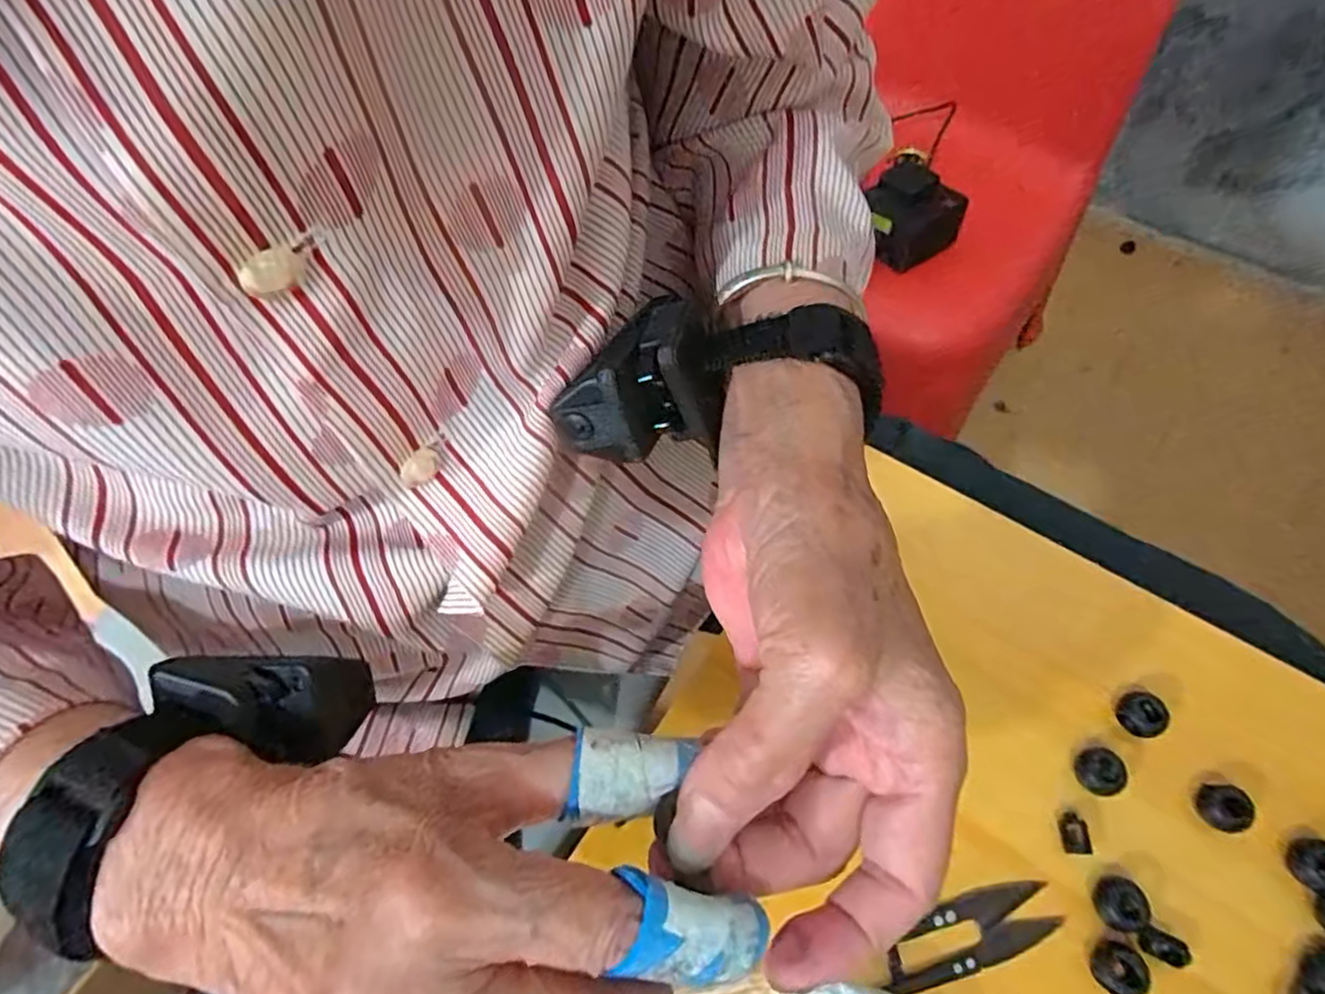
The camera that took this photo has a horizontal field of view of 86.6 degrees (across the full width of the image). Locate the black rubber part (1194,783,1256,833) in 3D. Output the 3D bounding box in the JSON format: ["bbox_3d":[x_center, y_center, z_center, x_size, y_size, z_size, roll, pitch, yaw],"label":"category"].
[{"bbox_3d":[0.214,0.119,0.270,0.012,0.018,0.016,-1,61,2],"label":"black rubber part"}]

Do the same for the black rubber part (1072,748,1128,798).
[{"bbox_3d":[0.174,0.109,0.279,0.016,0.018,0.018,-14,61,-5],"label":"black rubber part"}]

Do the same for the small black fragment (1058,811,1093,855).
[{"bbox_3d":[0.159,0.130,0.273,0.007,0.011,0.014,3,61,4],"label":"small black fragment"}]

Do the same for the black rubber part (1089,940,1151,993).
[{"bbox_3d":[0.162,0.169,0.251,0.016,0.012,0.018,6,61,6],"label":"black rubber part"}]

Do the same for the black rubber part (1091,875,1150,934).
[{"bbox_3d":[0.168,0.150,0.259,0.014,0.014,0.017,8,61,7],"label":"black rubber part"}]

